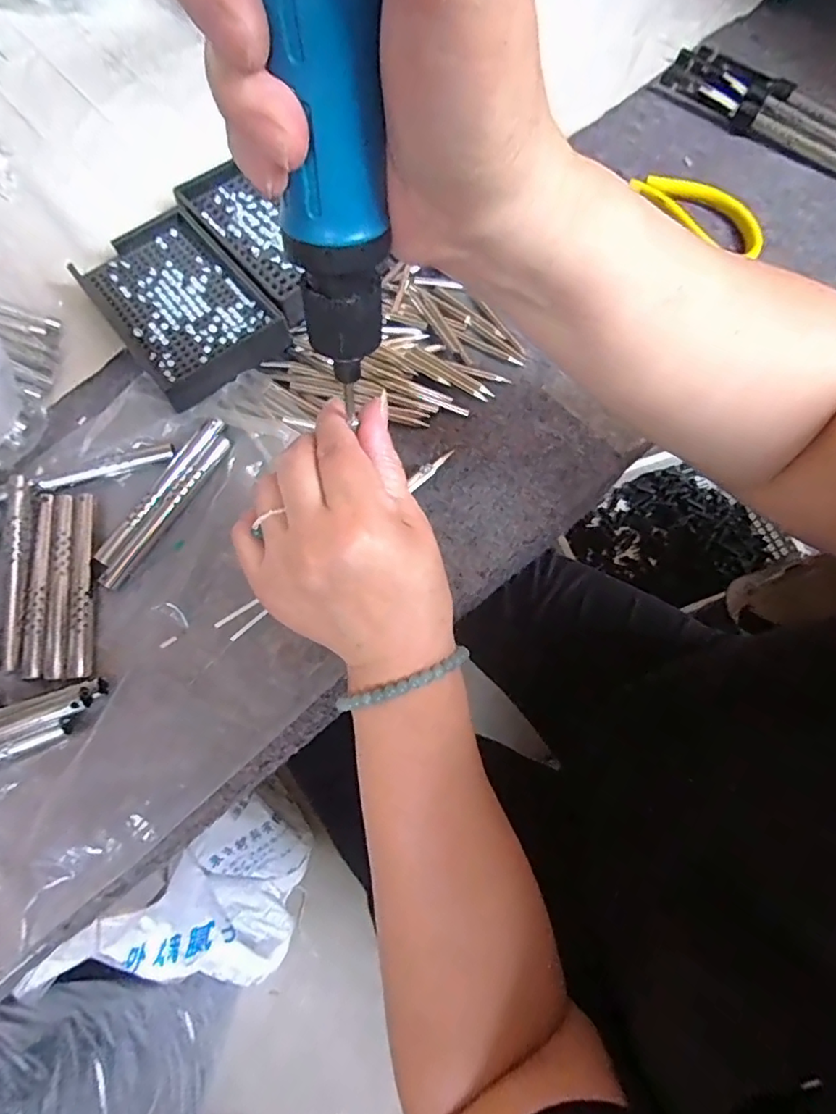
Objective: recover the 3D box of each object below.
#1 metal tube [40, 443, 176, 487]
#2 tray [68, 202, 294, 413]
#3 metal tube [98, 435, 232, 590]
[{"bbox_3d":[-0.189,-0.055,0.334,0.079,0.006,0.010,-17,71,-6],"label":"metal tube"},{"bbox_3d":[-0.157,-0.167,0.368,0.090,0.019,0.139,-39,75,-12],"label":"tray"},{"bbox_3d":[-0.151,-0.029,0.330,0.013,0.008,0.110,31,74,10],"label":"metal tube"}]

